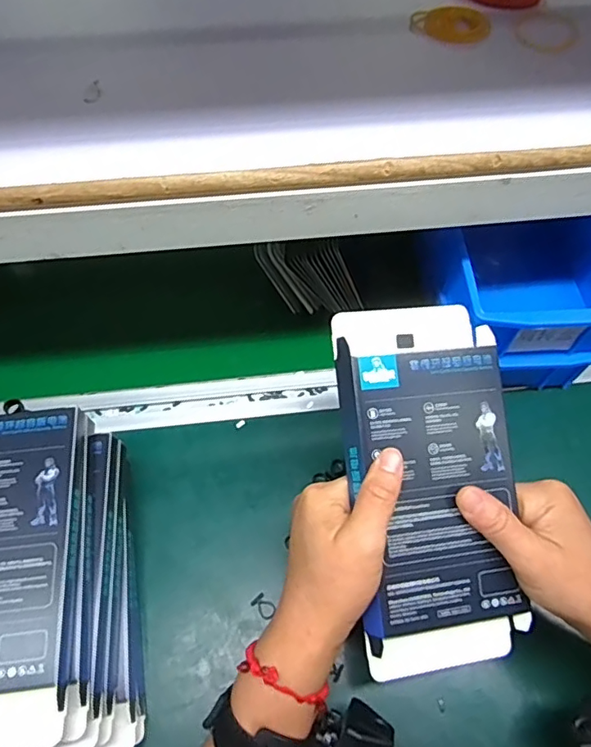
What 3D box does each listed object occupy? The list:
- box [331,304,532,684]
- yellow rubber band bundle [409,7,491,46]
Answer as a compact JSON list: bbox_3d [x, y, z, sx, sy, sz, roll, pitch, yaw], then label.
[{"bbox_3d":[0.084,0.068,0.338,0.101,0.023,0.220,-5,84,-9],"label":"box"},{"bbox_3d":[0.114,-0.256,0.397,0.054,0.006,0.044,24,62,13],"label":"yellow rubber band bundle"}]

